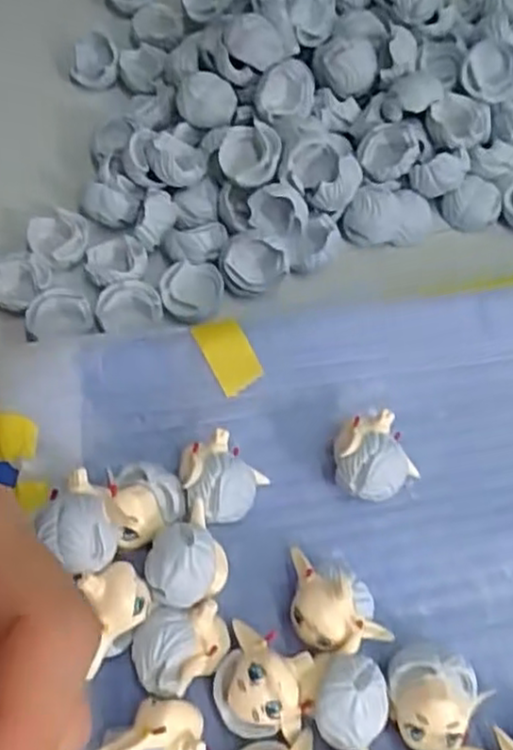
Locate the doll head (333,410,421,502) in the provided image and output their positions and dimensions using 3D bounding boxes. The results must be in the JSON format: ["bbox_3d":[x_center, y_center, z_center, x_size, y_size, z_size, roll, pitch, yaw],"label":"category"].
[{"bbox_3d":[0.037,0.029,0.235,0.024,0.021,0.027,-14,64,-7],"label":"doll head"}]

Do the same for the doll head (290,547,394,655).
[{"bbox_3d":[0.023,0.071,0.212,0.035,0.024,0.023,26,66,12],"label":"doll head"}]

